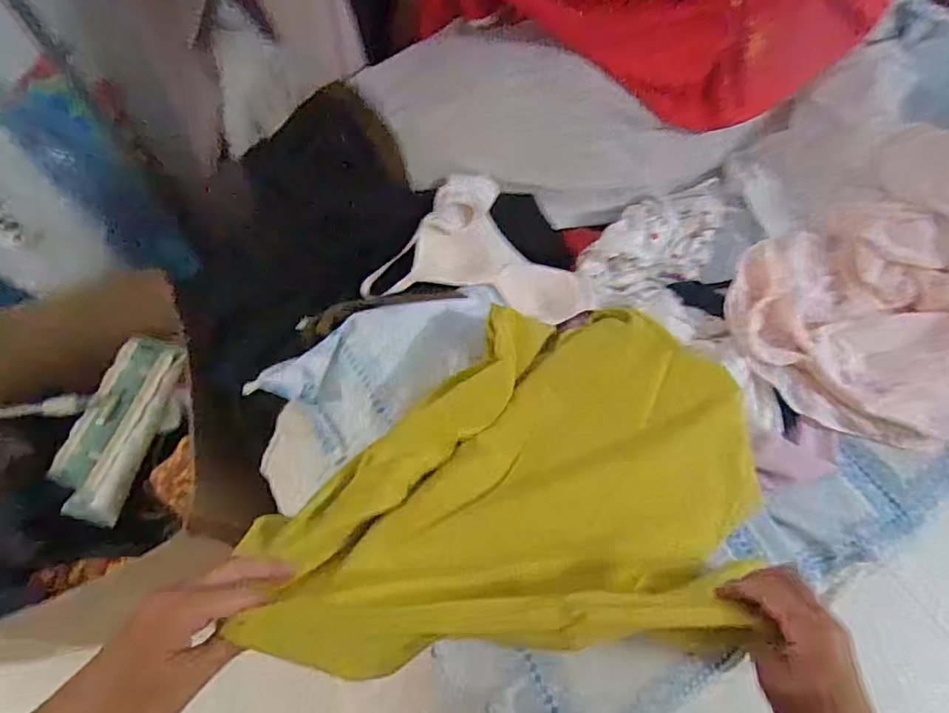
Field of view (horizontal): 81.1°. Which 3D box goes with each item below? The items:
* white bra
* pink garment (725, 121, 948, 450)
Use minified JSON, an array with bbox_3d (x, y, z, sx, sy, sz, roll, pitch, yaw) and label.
[{"bbox_3d":[0.014,-0.157,0.821,0.329,0.109,0.211,6,64,6],"label":"white bra"},{"bbox_3d":[0.672,-0.114,0.766,0.587,0.139,0.415,-36,67,-14],"label":"pink garment"}]

